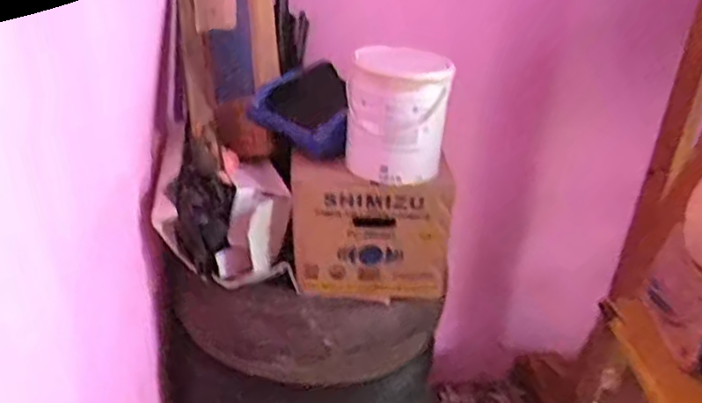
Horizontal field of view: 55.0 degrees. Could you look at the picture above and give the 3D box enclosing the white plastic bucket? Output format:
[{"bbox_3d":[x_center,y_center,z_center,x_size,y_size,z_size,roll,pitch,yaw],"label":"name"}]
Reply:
[{"bbox_3d":[0.085,-0.156,1.268,0.184,0.222,0.219,8,27,5],"label":"white plastic bucket"}]

